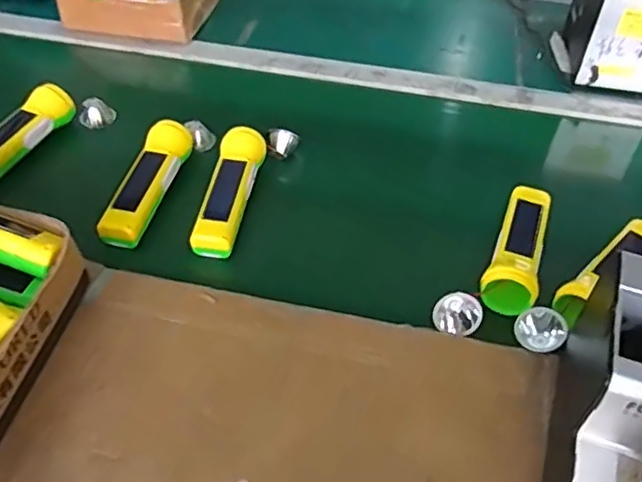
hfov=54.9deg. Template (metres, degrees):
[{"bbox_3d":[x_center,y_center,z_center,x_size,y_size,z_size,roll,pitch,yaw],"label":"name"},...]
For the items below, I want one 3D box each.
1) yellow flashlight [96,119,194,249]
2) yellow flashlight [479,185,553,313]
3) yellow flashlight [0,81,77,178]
[{"bbox_3d":[-0.190,-0.069,0.685,0.046,0.033,0.180,11,48,9],"label":"yellow flashlight"},{"bbox_3d":[0.206,0.003,0.636,0.051,0.035,0.174,19,50,16],"label":"yellow flashlight"},{"bbox_3d":[-0.365,-0.124,0.729,0.050,0.043,0.165,19,50,16],"label":"yellow flashlight"}]

